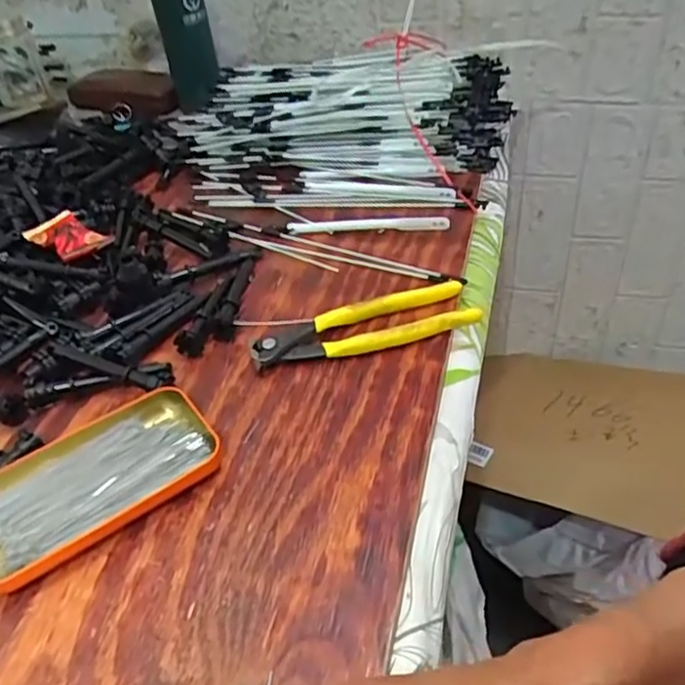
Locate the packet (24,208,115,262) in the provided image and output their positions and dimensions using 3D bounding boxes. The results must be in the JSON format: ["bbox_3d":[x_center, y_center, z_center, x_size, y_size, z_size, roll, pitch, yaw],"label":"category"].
[{"bbox_3d":[-0.235,-0.093,0.557,0.087,0.013,0.041,28,52,33],"label":"packet"}]

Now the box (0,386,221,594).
[{"bbox_3d":[-0.148,0.081,0.387,0.142,0.019,0.079,-30,47,-24],"label":"box"}]

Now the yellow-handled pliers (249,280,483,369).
[{"bbox_3d":[0.015,-0.014,0.472,0.162,0.017,0.046,-14,42,-8],"label":"yellow-handled pliers"}]

